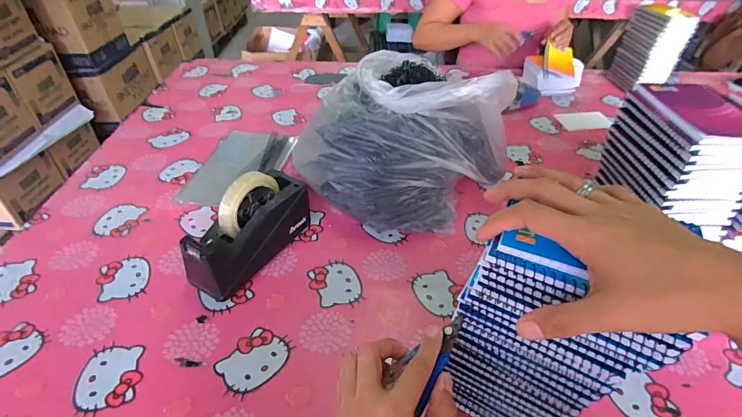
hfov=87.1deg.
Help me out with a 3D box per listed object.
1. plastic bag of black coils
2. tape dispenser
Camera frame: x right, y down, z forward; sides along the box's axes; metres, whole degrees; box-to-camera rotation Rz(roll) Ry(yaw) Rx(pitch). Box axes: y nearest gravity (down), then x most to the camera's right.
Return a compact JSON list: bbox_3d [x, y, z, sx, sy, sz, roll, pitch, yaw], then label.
[{"bbox_3d":[0.050,-0.114,0.660,0.268,0.245,0.259,33,50,30],"label":"plastic bag of black coils"},{"bbox_3d":[-0.185,0.026,0.591,0.071,0.128,0.203,23,46,24],"label":"tape dispenser"}]

